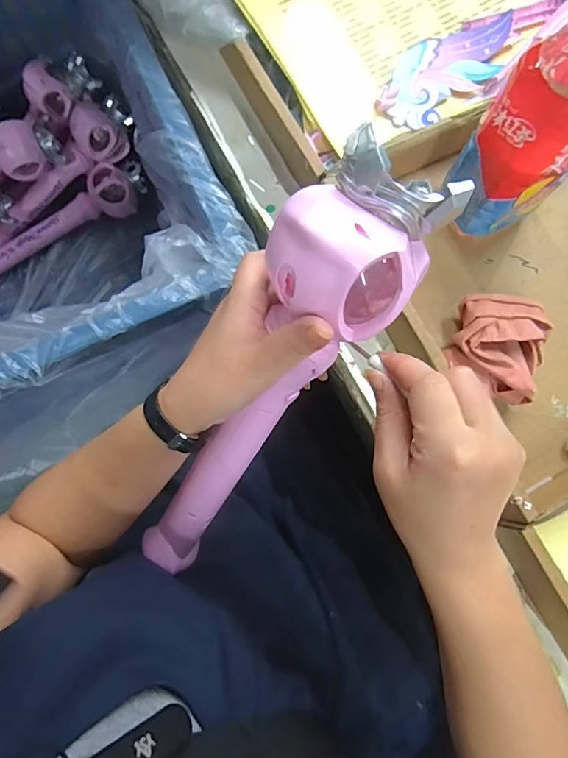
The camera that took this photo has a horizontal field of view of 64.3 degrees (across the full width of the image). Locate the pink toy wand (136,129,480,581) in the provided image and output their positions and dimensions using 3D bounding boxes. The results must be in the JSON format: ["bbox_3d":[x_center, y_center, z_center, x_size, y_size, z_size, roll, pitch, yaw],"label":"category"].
[{"bbox_3d":[-0.016,0.021,0.307,0.075,0.058,0.346,33,123,5],"label":"pink toy wand"}]

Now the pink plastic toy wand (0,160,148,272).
[{"bbox_3d":[-0.410,-0.276,0.809,0.356,0.056,0.071,-32,81,-8],"label":"pink plastic toy wand"}]

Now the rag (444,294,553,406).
[{"bbox_3d":[0.196,-0.029,0.416,0.083,0.045,0.108,22,78,3],"label":"rag"}]

